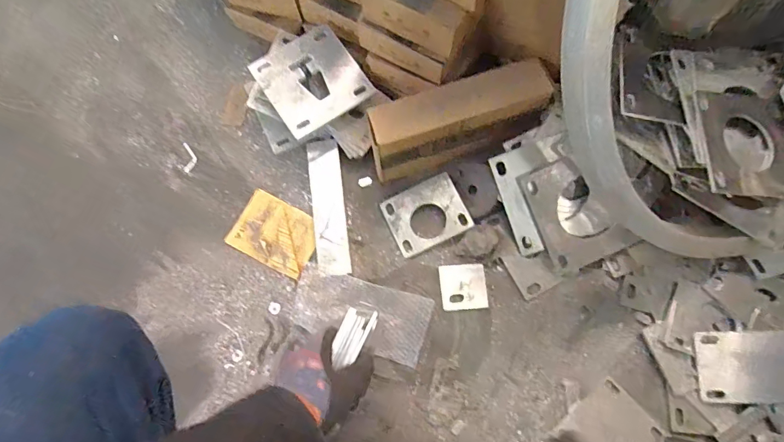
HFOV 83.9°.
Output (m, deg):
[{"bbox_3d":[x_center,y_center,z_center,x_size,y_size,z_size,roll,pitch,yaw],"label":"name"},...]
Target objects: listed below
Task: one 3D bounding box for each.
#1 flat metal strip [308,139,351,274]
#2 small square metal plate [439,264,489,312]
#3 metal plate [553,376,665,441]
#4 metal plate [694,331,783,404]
[{"bbox_3d":[-0.101,-0.026,0.694,0.051,0.011,0.222,-4,71,-11],"label":"flat metal strip"},{"bbox_3d":[0.111,0.102,0.675,0.070,0.004,0.070,-4,75,1],"label":"small square metal plate"},{"bbox_3d":[0.310,0.304,0.609,0.116,0.007,0.118,-40,77,-8],"label":"metal plate"},{"bbox_3d":[0.512,0.203,0.606,0.157,0.012,0.095,-4,81,12],"label":"metal plate"}]

